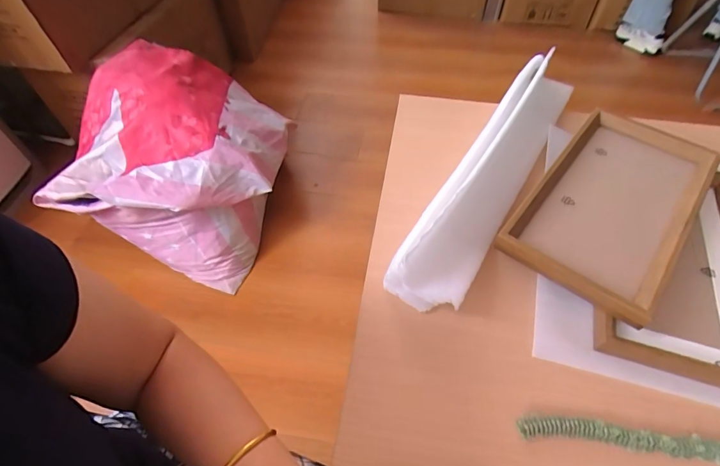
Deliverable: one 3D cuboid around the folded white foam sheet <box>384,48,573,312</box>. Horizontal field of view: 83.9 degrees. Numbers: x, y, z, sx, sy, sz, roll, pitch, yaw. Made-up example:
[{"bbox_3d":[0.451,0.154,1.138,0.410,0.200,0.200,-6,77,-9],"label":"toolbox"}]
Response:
[{"bbox_3d":[0.166,-0.082,0.478,0.075,0.075,0.407,27,58,20],"label":"folded white foam sheet"}]

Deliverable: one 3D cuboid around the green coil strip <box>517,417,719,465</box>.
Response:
[{"bbox_3d":[0.280,0.175,0.320,0.296,0.019,0.019,7,54,6],"label":"green coil strip"}]

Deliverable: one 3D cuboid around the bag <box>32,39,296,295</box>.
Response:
[{"bbox_3d":[-0.548,-0.218,1.259,0.554,0.456,0.560,12,54,10],"label":"bag"}]

